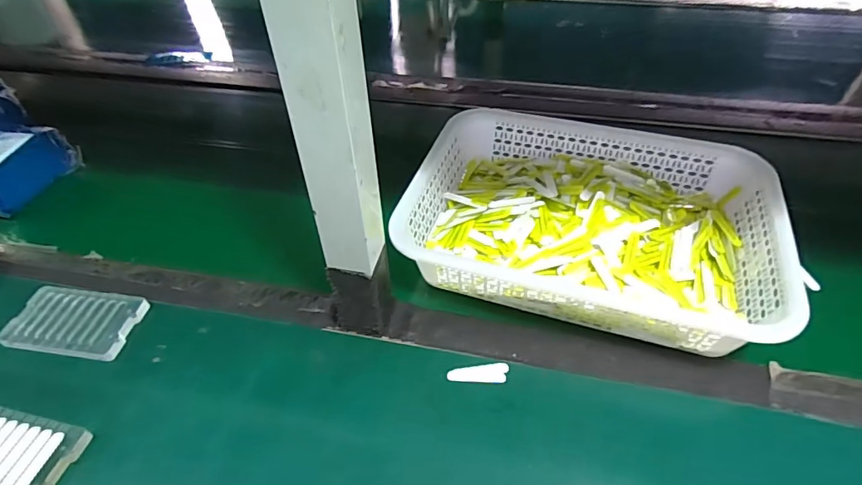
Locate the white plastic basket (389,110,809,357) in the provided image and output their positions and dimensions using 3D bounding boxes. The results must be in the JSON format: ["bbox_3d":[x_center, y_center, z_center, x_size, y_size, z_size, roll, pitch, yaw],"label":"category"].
[{"bbox_3d":[0.163,-0.026,0.522,0.349,0.079,0.245,13,47,15],"label":"white plastic basket"}]

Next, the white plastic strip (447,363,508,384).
[{"bbox_3d":[0.043,0.118,0.437,0.054,0.004,0.019,-6,45,-3],"label":"white plastic strip"}]

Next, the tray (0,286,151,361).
[{"bbox_3d":[-0.357,0.076,0.493,0.124,0.016,0.078,6,46,8],"label":"tray"}]

